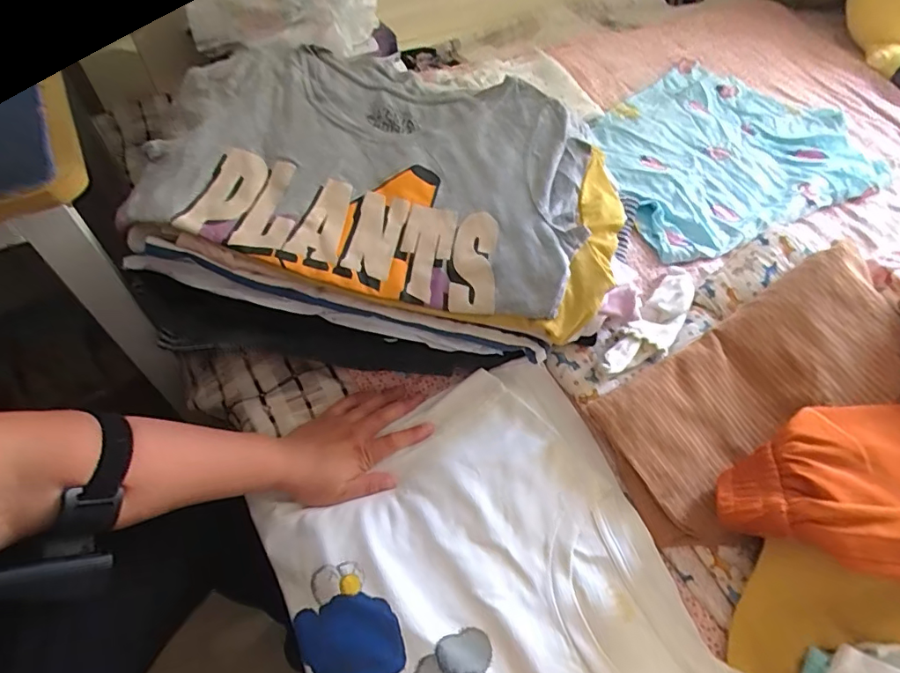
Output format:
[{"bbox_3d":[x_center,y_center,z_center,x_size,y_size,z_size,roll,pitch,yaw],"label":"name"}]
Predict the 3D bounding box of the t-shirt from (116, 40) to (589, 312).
[{"bbox_3d":[-0.077,-0.167,0.499,0.412,0.049,0.263,13,67,-1],"label":"t-shirt"}]

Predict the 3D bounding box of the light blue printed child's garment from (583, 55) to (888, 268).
[{"bbox_3d":[0.376,-0.276,0.747,0.394,0.027,0.329,-20,59,-15],"label":"light blue printed child's garment"}]

